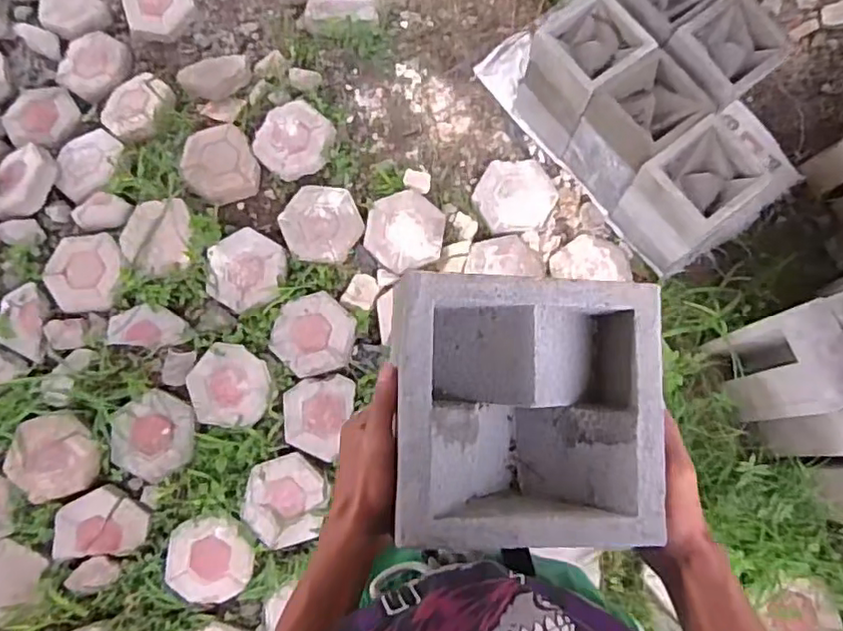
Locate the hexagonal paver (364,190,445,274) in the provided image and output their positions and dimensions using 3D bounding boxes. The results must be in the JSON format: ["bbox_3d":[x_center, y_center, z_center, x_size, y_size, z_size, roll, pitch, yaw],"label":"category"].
[{"bbox_3d":[-0.041,-0.216,1.596,0.196,0.048,0.195,7,75,3],"label":"hexagonal paver"}]

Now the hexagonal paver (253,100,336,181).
[{"bbox_3d":[-0.337,-0.461,1.646,0.207,0.047,0.199,41,79,11],"label":"hexagonal paver"}]

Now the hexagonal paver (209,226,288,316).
[{"bbox_3d":[-0.441,-0.116,1.568,0.189,0.036,0.197,32,78,9],"label":"hexagonal paver"}]

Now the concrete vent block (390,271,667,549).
[{"bbox_3d":[0.082,0.073,0.474,0.196,0.088,0.190,0,75,1],"label":"concrete vent block"}]

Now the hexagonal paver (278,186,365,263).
[{"bbox_3d":[-0.257,-0.241,1.586,0.205,0.058,0.204,-1,75,1],"label":"hexagonal paver"}]

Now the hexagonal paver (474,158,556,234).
[{"bbox_3d":[0.245,-0.316,1.632,0.213,0.037,0.188,-8,75,-1],"label":"hexagonal paver"}]

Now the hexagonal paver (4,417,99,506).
[{"bbox_3d":[-0.868,0.332,1.446,0.213,0.043,0.185,-15,75,-3],"label":"hexagonal paver"}]

